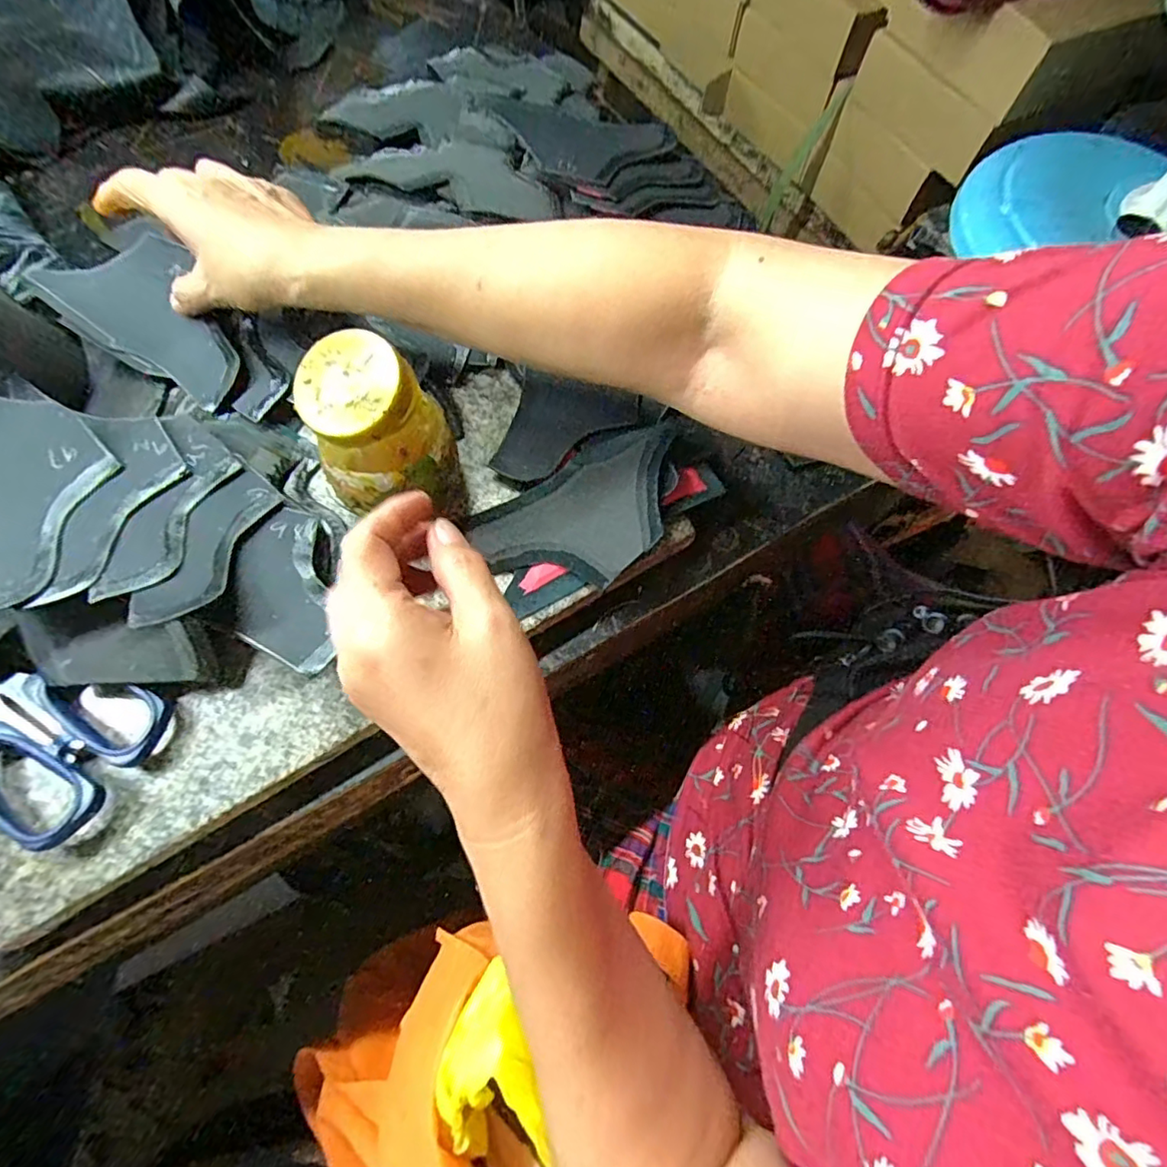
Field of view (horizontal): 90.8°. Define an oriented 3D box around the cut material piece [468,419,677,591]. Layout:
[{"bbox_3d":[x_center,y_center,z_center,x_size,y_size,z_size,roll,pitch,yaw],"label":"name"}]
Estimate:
[{"bbox_3d":[0.008,-0.045,0.348,0.137,0.017,0.080,-34,72,-16],"label":"cut material piece"}]

